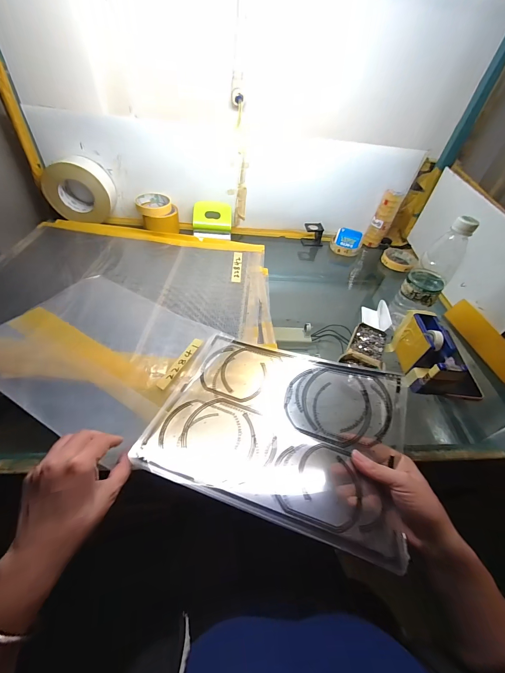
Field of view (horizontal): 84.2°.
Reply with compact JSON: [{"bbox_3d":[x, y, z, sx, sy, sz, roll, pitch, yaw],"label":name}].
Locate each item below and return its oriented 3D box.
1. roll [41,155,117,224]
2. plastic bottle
[{"bbox_3d":[-0.413,-0.350,0.672,0.139,0.127,0.065,6,47,-3],"label":"roll"},{"bbox_3d":[0.319,-0.107,0.511,0.067,0.211,0.068,31,47,26],"label":"plastic bottle"}]

